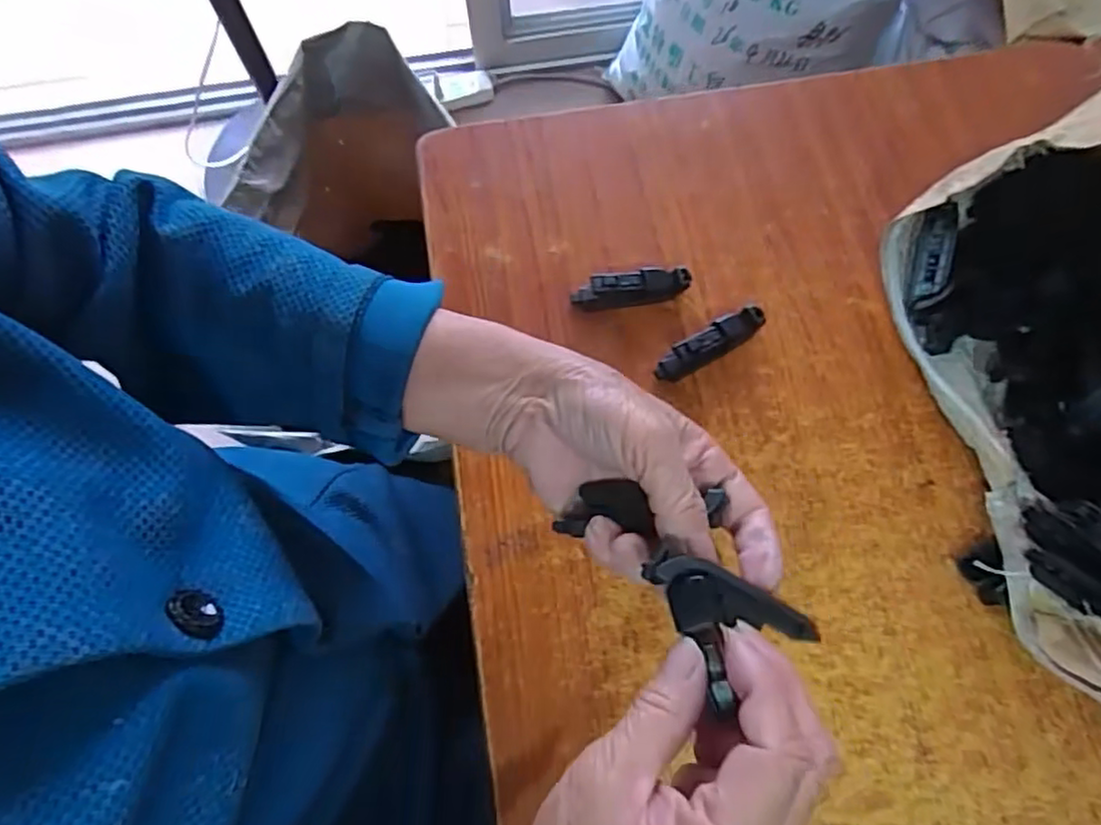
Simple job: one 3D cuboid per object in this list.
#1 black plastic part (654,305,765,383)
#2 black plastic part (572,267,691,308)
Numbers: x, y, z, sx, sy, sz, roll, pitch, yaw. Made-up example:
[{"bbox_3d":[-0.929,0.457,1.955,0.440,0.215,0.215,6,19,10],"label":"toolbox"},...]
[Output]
[{"bbox_3d":[0.101,-0.043,0.410,0.075,0.022,0.017,-32,72,-9],"label":"black plastic part"},{"bbox_3d":[0.053,-0.081,0.422,0.074,0.018,0.018,-8,70,-1],"label":"black plastic part"}]

